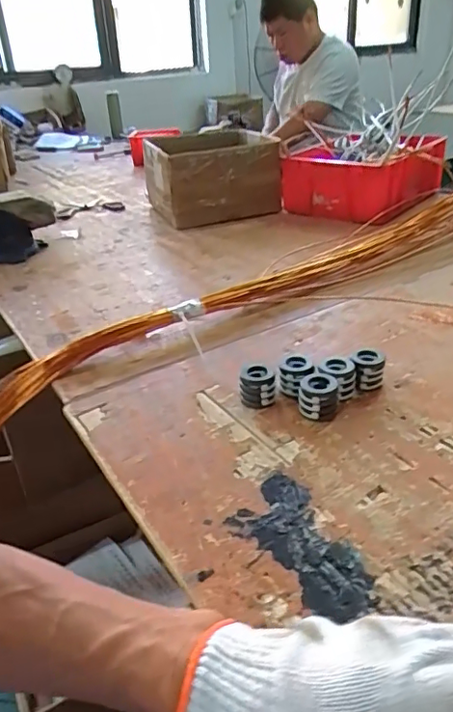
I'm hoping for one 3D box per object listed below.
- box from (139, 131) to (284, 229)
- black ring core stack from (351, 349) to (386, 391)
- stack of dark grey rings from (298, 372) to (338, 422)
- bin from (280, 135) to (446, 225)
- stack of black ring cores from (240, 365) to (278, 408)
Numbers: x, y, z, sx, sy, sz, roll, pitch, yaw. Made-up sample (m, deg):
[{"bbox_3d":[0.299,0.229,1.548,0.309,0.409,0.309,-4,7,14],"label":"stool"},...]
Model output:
[{"bbox_3d":[-0.040,-0.516,1.563,0.343,0.189,0.310,-13,31,-16],"label":"box"},{"bbox_3d":[0.189,0.021,0.736,0.044,0.050,0.046,5,31,15],"label":"black ring core stack"},{"bbox_3d":[0.117,0.053,0.694,0.048,0.041,0.051,4,30,12],"label":"stack of dark grey rings"},{"bbox_3d":[0.384,-0.505,1.514,0.344,0.145,0.388,21,37,36],"label":"bin"},{"bbox_3d":[0.042,0.041,0.721,0.047,0.045,0.042,3,30,10],"label":"stack of black ring cores"}]

